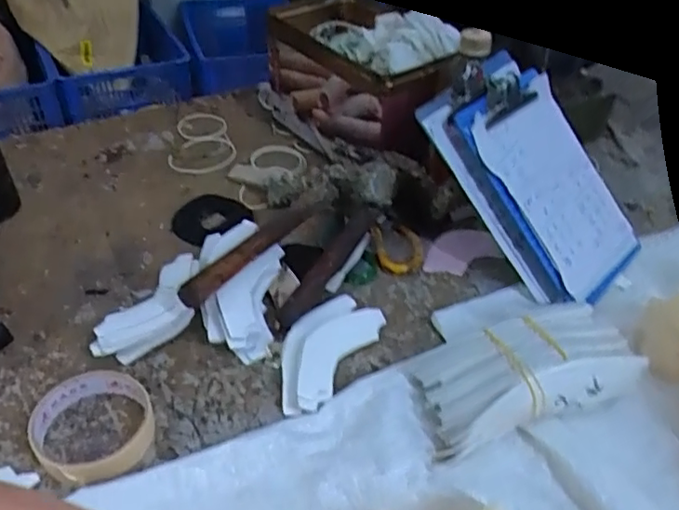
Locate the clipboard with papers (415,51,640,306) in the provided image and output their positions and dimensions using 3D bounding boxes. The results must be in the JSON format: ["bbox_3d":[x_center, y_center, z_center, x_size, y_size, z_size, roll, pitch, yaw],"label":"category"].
[{"bbox_3d":[0.199,-0.077,0.601,0.160,0.041,0.249,-33,91,-29],"label":"clipboard with papers"}]

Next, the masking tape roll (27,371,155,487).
[{"bbox_3d":[-0.181,0.128,0.444,0.094,0.022,0.085,31,48,29],"label":"masking tape roll"}]

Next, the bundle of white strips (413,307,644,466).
[{"bbox_3d":[0.155,0.092,0.481,0.204,0.044,0.090,-16,44,-21],"label":"bundle of white strips"}]

